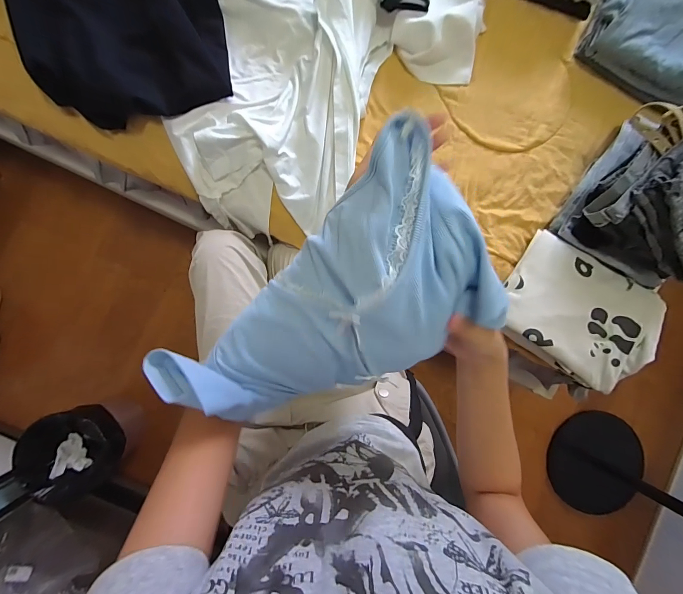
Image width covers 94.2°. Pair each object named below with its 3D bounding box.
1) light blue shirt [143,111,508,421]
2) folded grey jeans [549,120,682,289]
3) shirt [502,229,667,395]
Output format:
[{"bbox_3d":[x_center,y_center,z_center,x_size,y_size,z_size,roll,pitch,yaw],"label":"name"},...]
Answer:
[{"bbox_3d":[-0.024,0.024,0.284,0.321,0.066,0.162,-36,92,16],"label":"light blue shirt"},{"bbox_3d":[0.566,-0.179,0.572,0.205,0.181,0.260,36,85,-4],"label":"folded grey jeans"},{"bbox_3d":[0.439,0.023,0.587,0.264,0.035,0.206,36,86,11],"label":"shirt"}]

